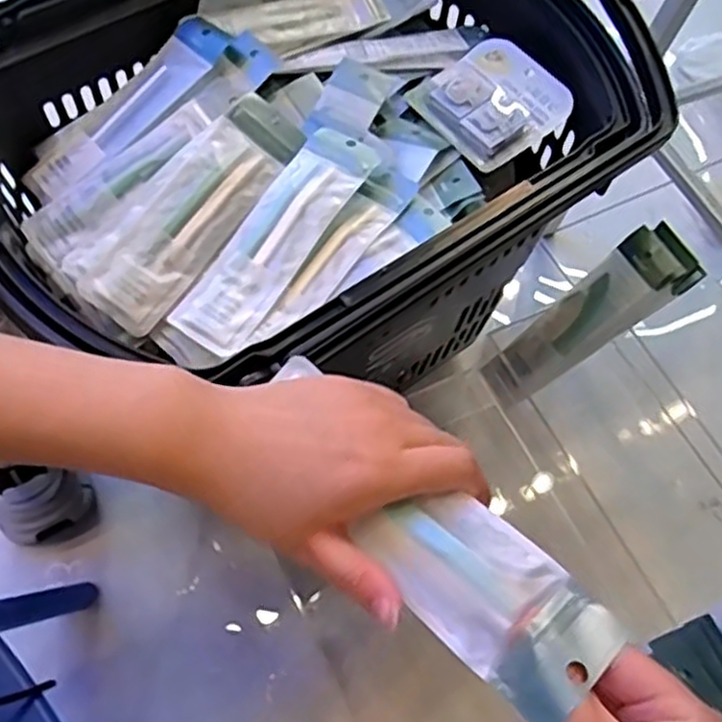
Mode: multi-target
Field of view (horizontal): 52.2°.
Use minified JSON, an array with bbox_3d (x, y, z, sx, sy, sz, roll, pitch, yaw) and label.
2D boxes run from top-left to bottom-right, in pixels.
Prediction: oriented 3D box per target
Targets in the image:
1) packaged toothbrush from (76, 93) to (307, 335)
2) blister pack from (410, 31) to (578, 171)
[{"bbox_3d":[-0.116,-0.108,0.526,0.059,0.024,0.193,33,77,14],"label":"packaged toothbrush"},{"bbox_3d":[0.110,-0.212,0.602,0.106,0.022,0.105,-32,67,-19],"label":"blister pack"}]

